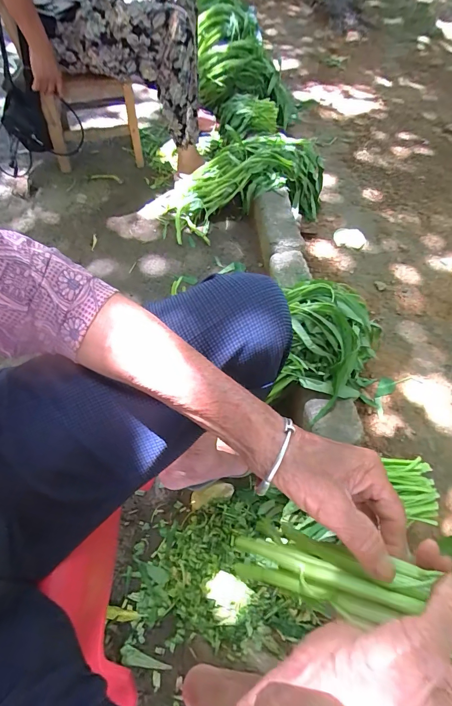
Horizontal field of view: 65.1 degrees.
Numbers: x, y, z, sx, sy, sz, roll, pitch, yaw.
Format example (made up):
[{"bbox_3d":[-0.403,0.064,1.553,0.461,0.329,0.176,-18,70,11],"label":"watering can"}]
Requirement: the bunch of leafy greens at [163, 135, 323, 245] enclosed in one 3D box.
[{"bbox_3d":[0.061,-0.524,1.109,0.500,0.188,0.220,-14,58,-7],"label":"bunch of leafy greens"}]

